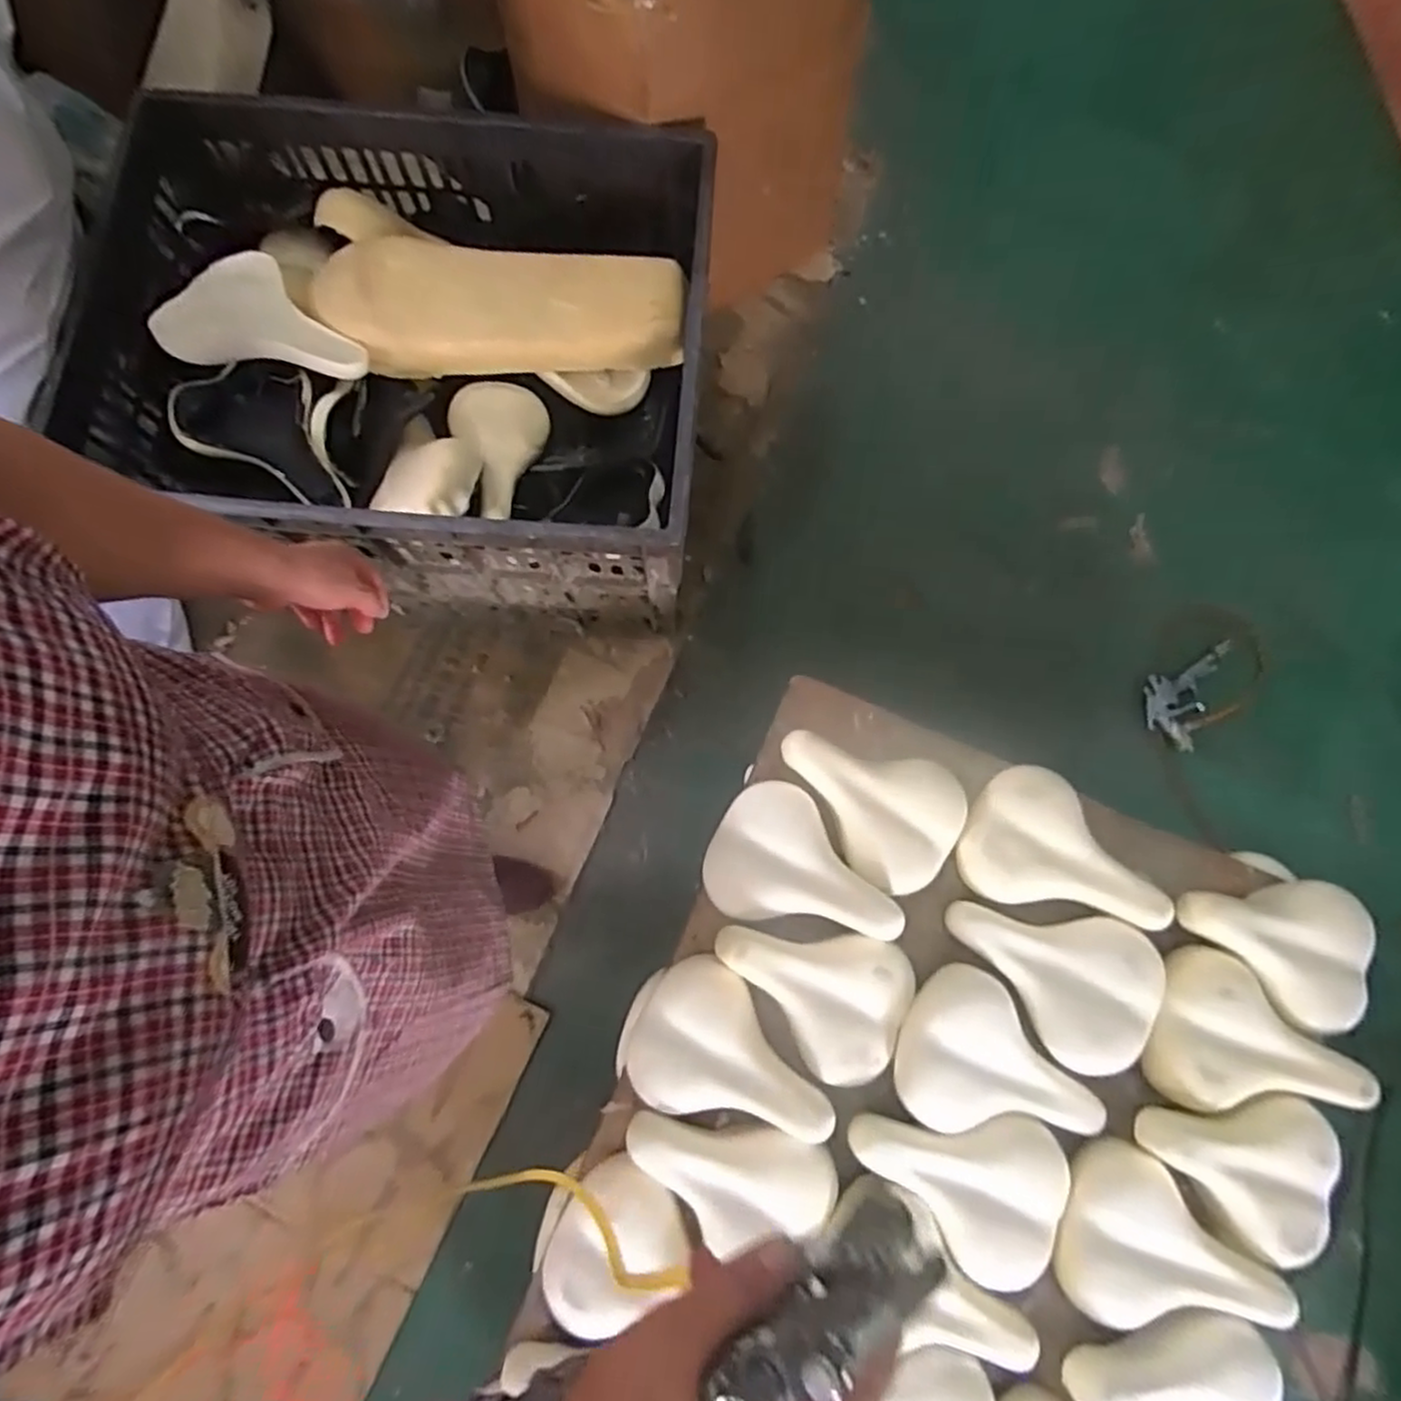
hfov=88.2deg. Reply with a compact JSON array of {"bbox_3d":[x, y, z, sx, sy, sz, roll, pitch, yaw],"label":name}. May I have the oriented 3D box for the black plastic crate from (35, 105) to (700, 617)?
[{"bbox_3d":[-0.414,-0.480,1.131,0.828,0.386,0.615,4,78,0],"label":"black plastic crate"}]

